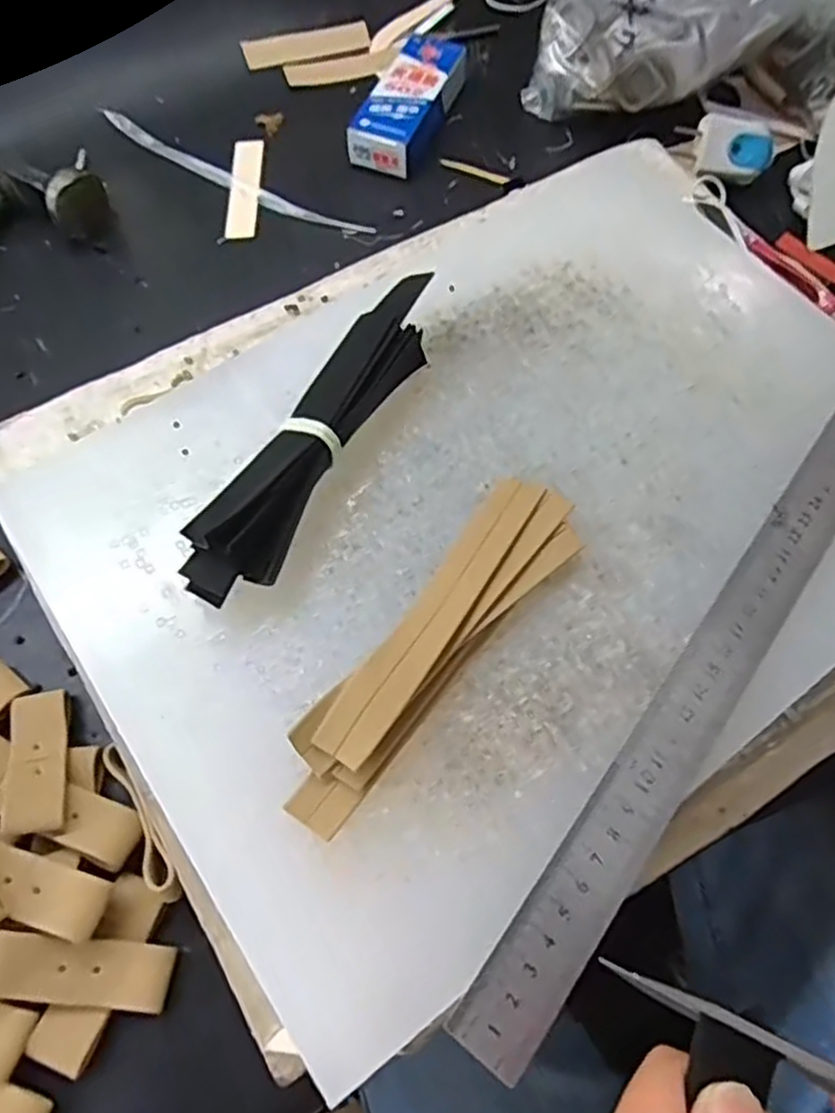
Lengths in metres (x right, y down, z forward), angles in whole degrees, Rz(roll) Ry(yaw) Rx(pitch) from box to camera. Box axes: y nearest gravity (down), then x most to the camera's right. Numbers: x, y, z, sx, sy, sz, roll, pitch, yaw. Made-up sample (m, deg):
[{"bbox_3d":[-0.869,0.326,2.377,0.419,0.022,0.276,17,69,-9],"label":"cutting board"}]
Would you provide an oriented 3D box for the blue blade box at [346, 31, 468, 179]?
[{"bbox_3d":[-0.005,-0.289,0.453,0.042,0.025,0.106,19,67,8],"label":"blue blade box"}]

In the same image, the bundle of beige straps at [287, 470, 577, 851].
[{"bbox_3d":[0.007,0.030,0.260,0.034,0.018,0.150,35,70,15],"label":"bundle of beige straps"}]

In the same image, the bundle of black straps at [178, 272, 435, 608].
[{"bbox_3d":[-0.038,-0.050,0.289,0.031,0.031,0.161,28,68,12],"label":"bundle of black straps"}]

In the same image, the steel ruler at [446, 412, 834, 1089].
[{"bbox_3d":[0.116,0.034,0.266,0.027,0.005,0.316,35,70,15],"label":"steel ruler"}]

